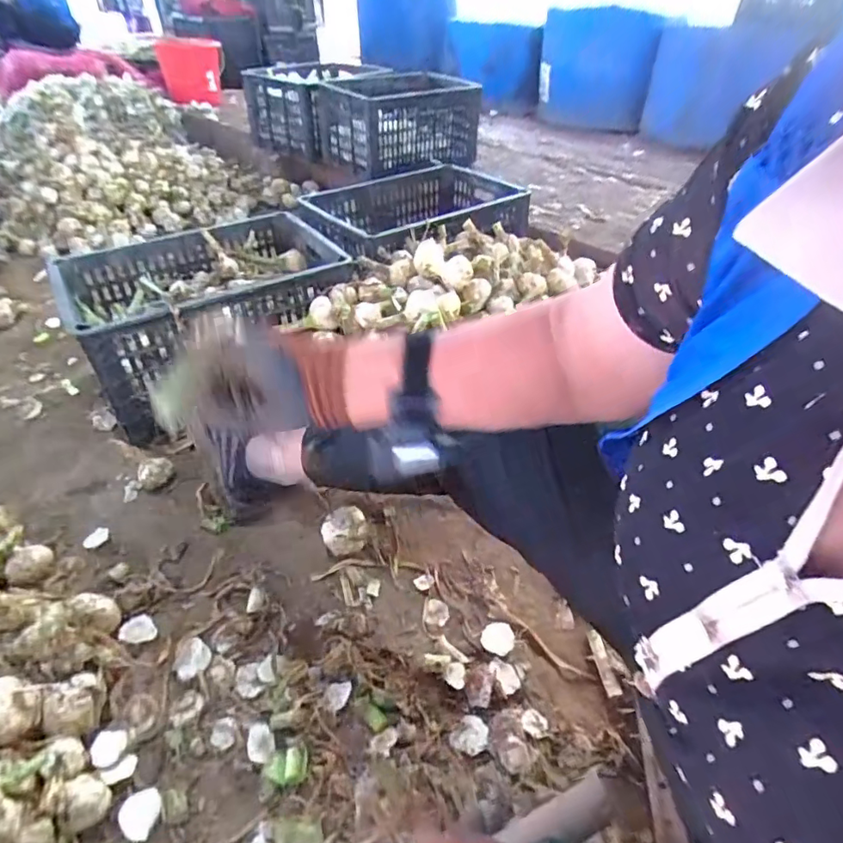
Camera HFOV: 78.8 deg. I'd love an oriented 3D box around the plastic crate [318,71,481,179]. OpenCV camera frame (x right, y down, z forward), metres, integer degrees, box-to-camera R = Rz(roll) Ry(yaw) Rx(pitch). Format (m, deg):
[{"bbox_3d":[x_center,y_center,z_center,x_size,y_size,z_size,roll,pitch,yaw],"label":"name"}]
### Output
[{"bbox_3d":[-0.051,-0.965,1.651,0.486,0.225,0.303,-31,50,-31],"label":"plastic crate"}]

